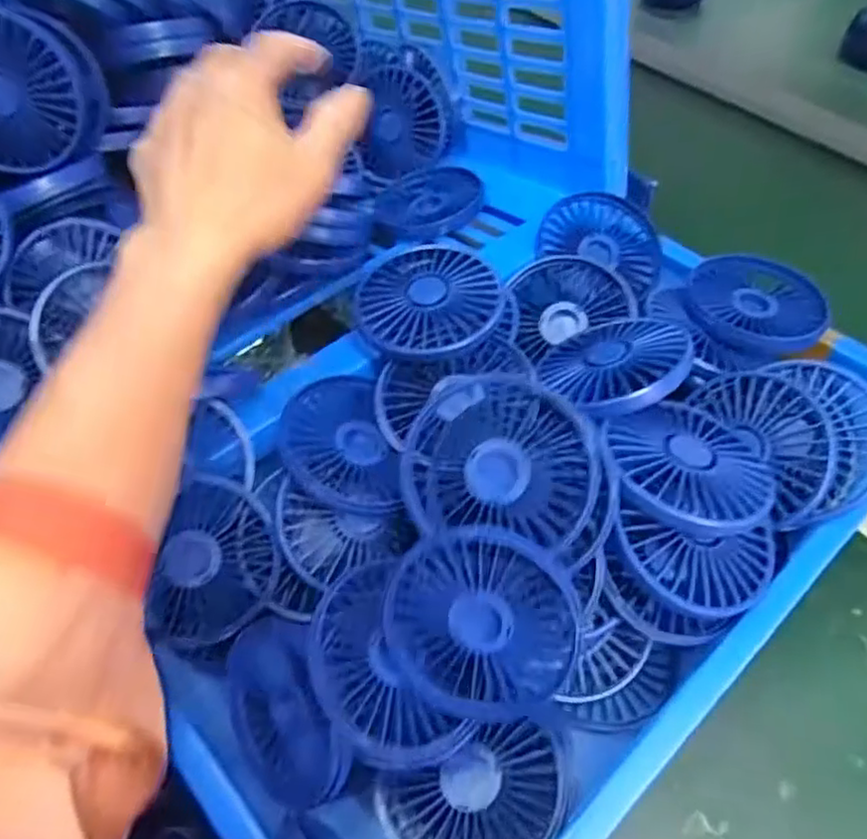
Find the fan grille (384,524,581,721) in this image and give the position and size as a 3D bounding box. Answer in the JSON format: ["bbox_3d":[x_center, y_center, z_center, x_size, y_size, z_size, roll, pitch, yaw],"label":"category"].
[{"bbox_3d":[0.022,0.094,0.305,0.087,0.086,0.015,15,13,10],"label":"fan grille"}]

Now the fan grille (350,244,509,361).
[{"bbox_3d":[-0.004,-0.072,0.388,0.083,0.006,0.087,-1,54,1],"label":"fan grille"}]

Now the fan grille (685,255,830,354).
[{"bbox_3d":[0.204,-0.074,0.423,0.082,0.009,0.078,13,56,11],"label":"fan grille"}]

